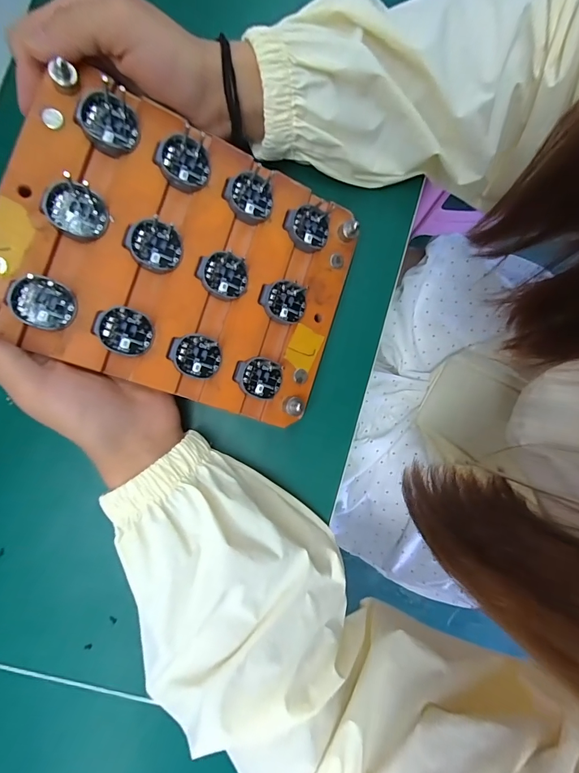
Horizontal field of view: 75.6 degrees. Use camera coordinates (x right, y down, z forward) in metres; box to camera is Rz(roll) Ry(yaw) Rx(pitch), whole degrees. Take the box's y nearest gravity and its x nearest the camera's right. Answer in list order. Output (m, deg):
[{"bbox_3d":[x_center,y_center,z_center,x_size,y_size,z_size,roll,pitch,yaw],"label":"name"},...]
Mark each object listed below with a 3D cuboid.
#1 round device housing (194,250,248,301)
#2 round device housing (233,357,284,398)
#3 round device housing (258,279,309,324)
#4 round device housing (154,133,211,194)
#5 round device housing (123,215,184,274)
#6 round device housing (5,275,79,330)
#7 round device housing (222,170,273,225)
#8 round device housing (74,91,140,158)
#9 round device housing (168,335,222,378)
[{"bbox_3d":[-0.040,-0.065,0.223,0.029,0.010,0.026,-4,93,-19],"label":"round device housing"},{"bbox_3d":[-0.019,-0.005,0.233,0.030,0.007,0.025,10,84,-22],"label":"round device housing"},{"bbox_3d":[-0.004,-0.053,0.236,0.030,0.008,0.025,7,94,-22],"label":"round device housing"},{"bbox_3d":[-0.061,-0.126,0.214,0.029,0.012,0.028,-11,104,-14],"label":"round device housing"},{"bbox_3d":[-0.076,-0.079,0.210,0.030,0.012,0.026,24,83,-21],"label":"round device housing"},{"bbox_3d":[-0.126,-0.043,0.190,0.030,0.004,0.026,13,84,-22],"label":"round device housing"},{"bbox_3d":[-0.025,-0.113,0.226,0.028,0.008,0.028,-15,104,-15],"label":"round device housing"},{"bbox_3d":[-0.095,-0.138,0.196,0.027,0.005,0.028,-4,101,-21],"label":"round device housing"},{"bbox_3d":[-0.055,-0.018,0.219,0.029,0.007,0.024,7,88,-21],"label":"round device housing"}]

